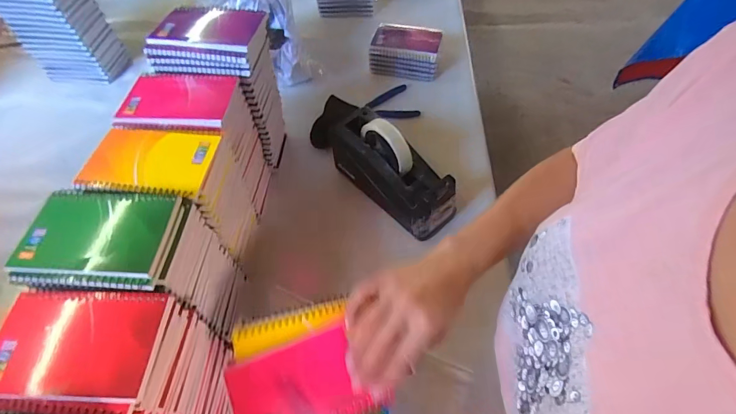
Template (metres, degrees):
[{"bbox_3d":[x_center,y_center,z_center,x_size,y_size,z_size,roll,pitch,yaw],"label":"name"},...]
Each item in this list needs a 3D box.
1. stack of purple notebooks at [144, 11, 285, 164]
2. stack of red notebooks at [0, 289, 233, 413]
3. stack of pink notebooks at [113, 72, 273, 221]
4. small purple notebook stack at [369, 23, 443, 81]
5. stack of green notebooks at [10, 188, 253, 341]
[{"bbox_3d":[-0.204,-0.169,0.584,0.130,0.224,0.104,8,56,7],"label":"stack of purple notebooks"},{"bbox_3d":[-0.232,0.152,0.370,0.133,0.157,0.101,3,56,3],"label":"stack of red notebooks"},{"bbox_3d":[-0.227,-0.078,0.545,0.141,0.193,0.102,5,56,5],"label":"stack of pink notebooks"},{"bbox_3d":[0.076,-0.315,0.777,0.132,0.063,0.102,10,56,8],"label":"small purple notebook stack"},{"bbox_3d":[-0.249,0.068,0.417,0.157,0.170,0.099,3,56,3],"label":"stack of green notebooks"}]

